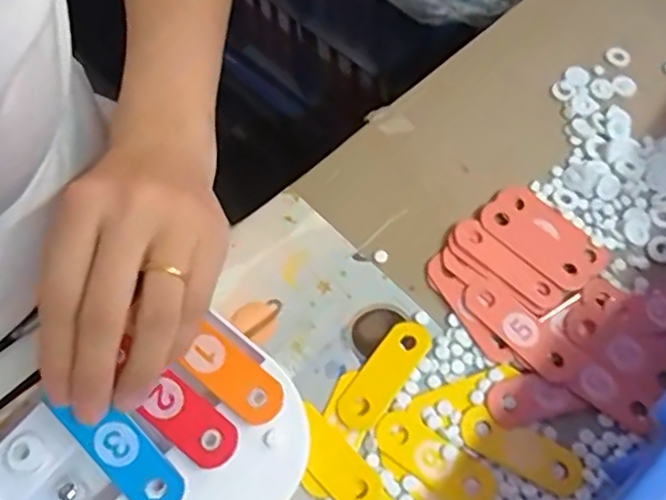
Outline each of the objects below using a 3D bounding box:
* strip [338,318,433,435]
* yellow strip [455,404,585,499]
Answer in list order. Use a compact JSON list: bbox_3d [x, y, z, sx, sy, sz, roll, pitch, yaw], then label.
[{"bbox_3d":[0.027,0.065,0.330,0.023,0.004,0.065,35,68,15],"label":"strip"},{"bbox_3d":[0.094,0.101,0.317,0.064,0.008,0.022,26,66,11],"label":"yellow strip"}]

